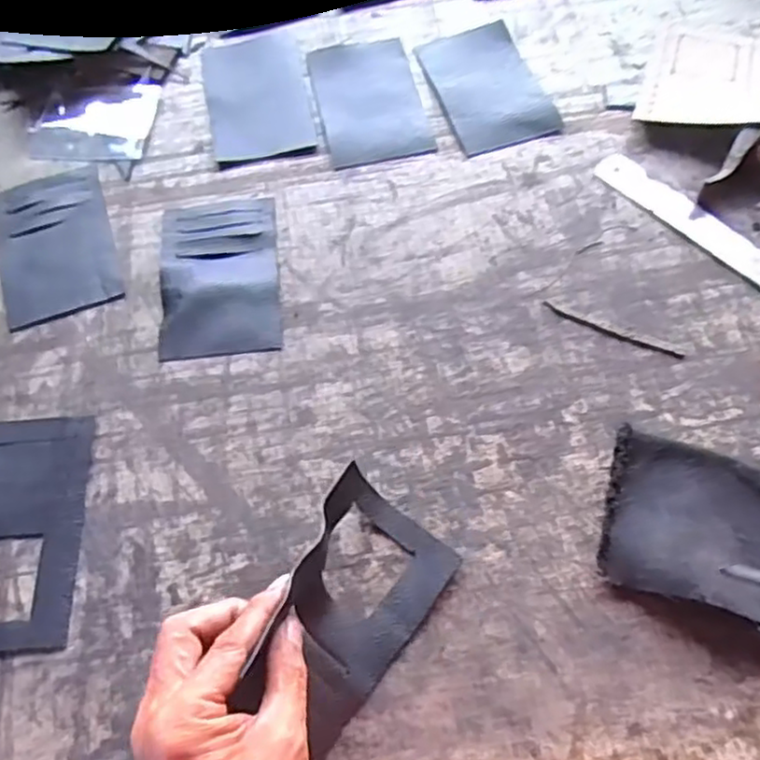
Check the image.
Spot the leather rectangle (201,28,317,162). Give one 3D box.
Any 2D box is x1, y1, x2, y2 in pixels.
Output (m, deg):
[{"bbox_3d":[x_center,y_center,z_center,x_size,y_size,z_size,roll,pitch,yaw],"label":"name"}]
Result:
[{"bbox_3d":[-0.098,-0.227,0.534,0.077,0.004,0.131,-11,63,-3],"label":"leather rectangle"}]

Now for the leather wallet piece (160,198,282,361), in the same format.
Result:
[{"bbox_3d":[-0.108,-0.073,0.458,0.078,0.006,0.125,-7,63,-1],"label":"leather wallet piece"}]

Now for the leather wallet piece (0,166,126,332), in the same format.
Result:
[{"bbox_3d":[-0.228,-0.097,0.474,0.077,0.004,0.124,-19,63,-7],"label":"leather wallet piece"}]

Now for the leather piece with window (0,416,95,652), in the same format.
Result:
[{"bbox_3d":[-0.213,0.084,0.384,0.089,0.004,0.132,-5,63,0],"label":"leather piece with window"}]

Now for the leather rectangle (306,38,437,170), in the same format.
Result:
[{"bbox_3d":[-0.009,-0.220,0.529,0.078,0.004,0.125,-12,63,-3],"label":"leather rectangle"}]

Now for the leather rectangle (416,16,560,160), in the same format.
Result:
[{"bbox_3d":[0.082,-0.232,0.530,0.080,0.005,0.125,-17,63,-6],"label":"leather rectangle"}]

